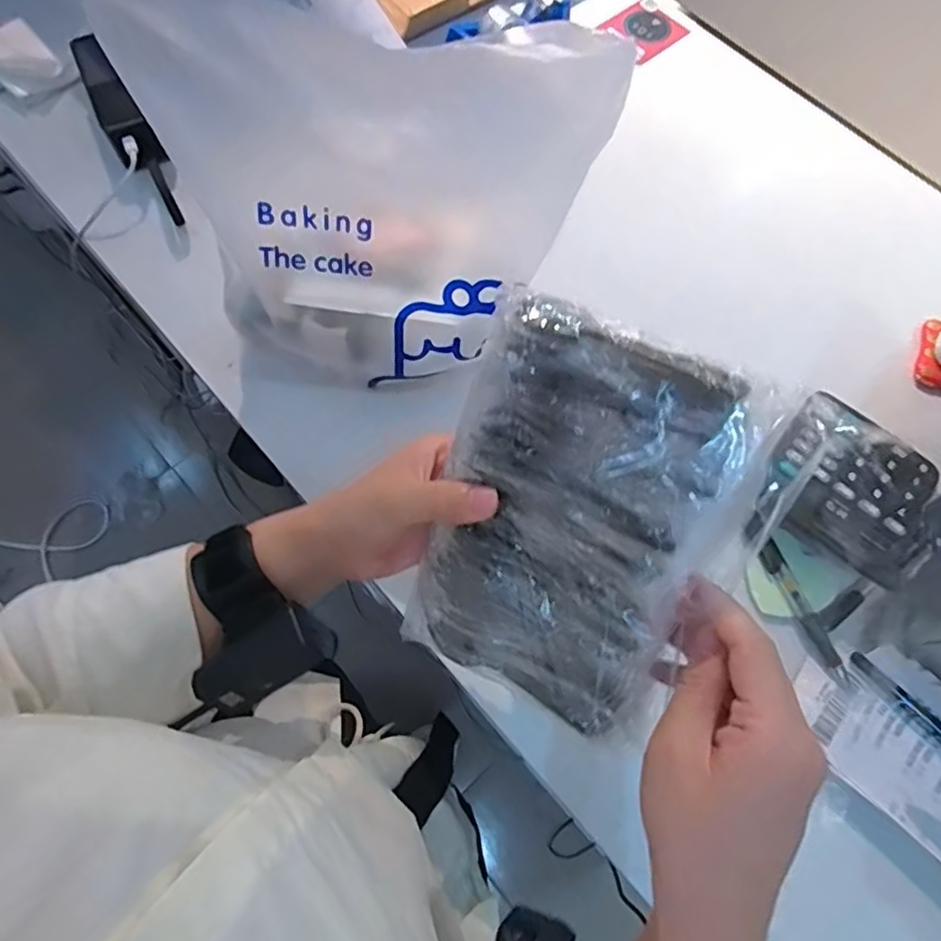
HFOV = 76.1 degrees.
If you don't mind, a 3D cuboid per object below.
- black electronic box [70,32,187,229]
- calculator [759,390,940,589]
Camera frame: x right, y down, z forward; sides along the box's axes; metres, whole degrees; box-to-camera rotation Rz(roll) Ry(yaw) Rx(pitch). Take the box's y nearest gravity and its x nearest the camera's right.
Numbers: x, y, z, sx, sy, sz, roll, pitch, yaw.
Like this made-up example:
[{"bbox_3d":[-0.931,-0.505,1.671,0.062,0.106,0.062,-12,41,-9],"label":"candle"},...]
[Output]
[{"bbox_3d":[-0.319,-0.316,0.564,0.037,0.043,0.191,-30,90,-12],"label":"black electronic box"},{"bbox_3d":[0.300,0.008,0.475,0.115,0.018,0.123,33,72,10],"label":"calculator"}]

